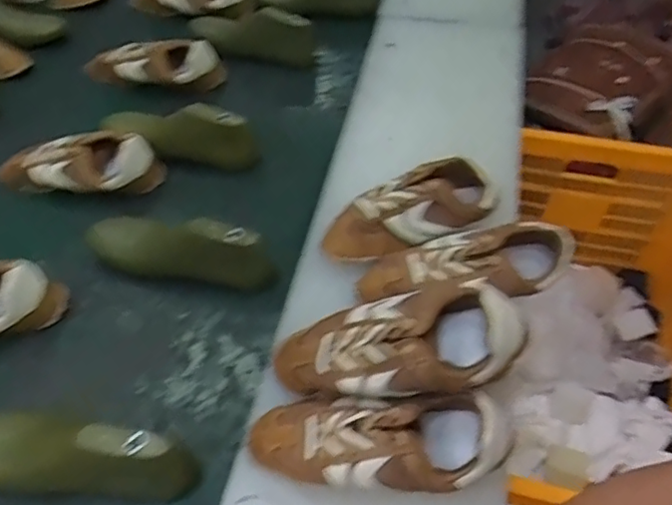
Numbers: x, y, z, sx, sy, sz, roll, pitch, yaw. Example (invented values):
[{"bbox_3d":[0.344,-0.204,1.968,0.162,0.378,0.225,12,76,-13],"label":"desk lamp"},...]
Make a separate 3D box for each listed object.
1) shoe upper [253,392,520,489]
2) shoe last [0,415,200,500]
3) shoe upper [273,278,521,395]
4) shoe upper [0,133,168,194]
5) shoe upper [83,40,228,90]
[{"bbox_3d":[0.037,0.163,0.511,0.229,0.073,0.089,2,52,2],"label":"shoe upper"},{"bbox_3d":[-0.251,0.193,0.544,0.252,0.103,0.061,10,53,8],"label":"shoe last"},{"bbox_3d":[0.049,0.088,0.521,0.227,0.075,0.093,-13,51,13],"label":"shoe upper"},{"bbox_3d":[-0.363,-0.117,0.812,0.238,0.065,0.089,-1,52,0],"label":"shoe upper"},{"bbox_3d":[-0.310,-0.307,0.968,0.245,0.067,0.083,1,52,1],"label":"shoe upper"}]

